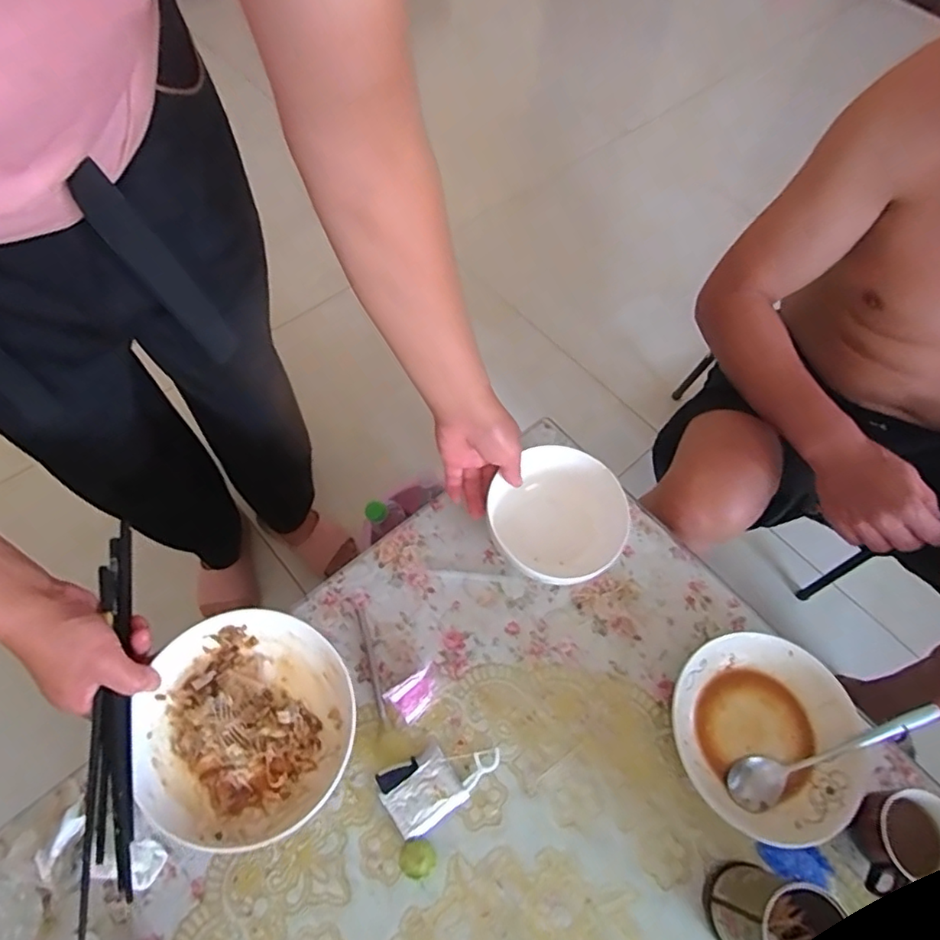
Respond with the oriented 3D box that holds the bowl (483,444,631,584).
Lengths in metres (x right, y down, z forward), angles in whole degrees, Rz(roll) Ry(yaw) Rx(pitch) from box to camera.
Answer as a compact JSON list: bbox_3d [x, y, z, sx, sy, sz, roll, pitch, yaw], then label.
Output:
[{"bbox_3d":[0.087,0.057,0.598,0.133,0.073,0.138,1,61,-2],"label":"bowl"}]

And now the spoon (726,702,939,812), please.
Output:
[{"bbox_3d":[0.325,0.248,0.515,0.201,0.034,0.042,-19,64,-12],"label":"spoon"}]

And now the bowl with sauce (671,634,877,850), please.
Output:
[{"bbox_3d":[0.273,0.248,0.529,0.174,0.033,0.165,1,61,-2],"label":"bowl with sauce"}]

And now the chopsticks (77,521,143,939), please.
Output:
[{"bbox_3d":[-0.277,0.178,0.443,0.039,0.028,0.282,-12,64,-9],"label":"chopsticks"}]

